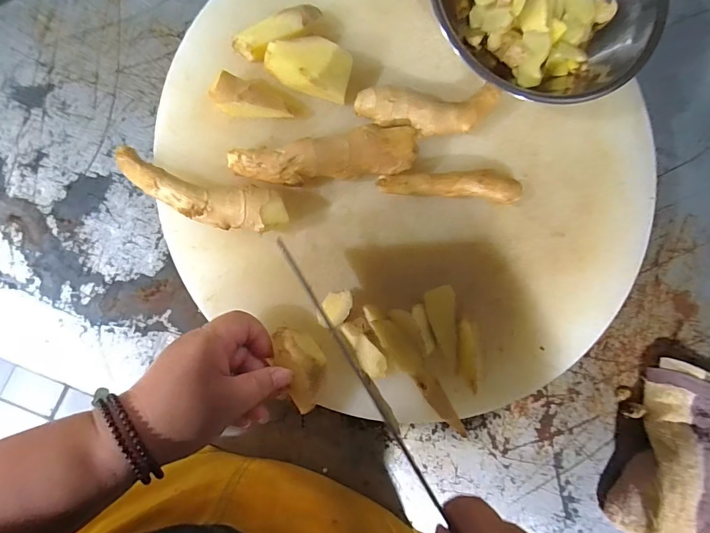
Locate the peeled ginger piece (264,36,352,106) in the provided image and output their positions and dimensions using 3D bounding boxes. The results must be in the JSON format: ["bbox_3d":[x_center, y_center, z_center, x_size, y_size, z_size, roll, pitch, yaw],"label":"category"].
[{"bbox_3d":[-0.036,-0.152,0.307,0.063,0.030,0.037,13,87,-6],"label":"peeled ginger piece"}]

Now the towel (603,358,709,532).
[{"bbox_3d":[0.342,0.190,0.378,0.161,0.052,0.168,21,86,-6],"label":"towel"}]

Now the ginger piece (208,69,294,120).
[{"bbox_3d":[-0.078,-0.127,0.304,0.059,0.018,0.023,13,87,-6],"label":"ginger piece"}]

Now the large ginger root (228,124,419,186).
[{"bbox_3d":[-0.023,-0.084,0.308,0.139,0.029,0.034,-8,89,-7],"label":"large ginger root"}]

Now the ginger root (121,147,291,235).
[{"bbox_3d":[-0.115,-0.052,0.295,0.129,0.028,0.036,18,86,-6],"label":"ginger root"}]

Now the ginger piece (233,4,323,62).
[{"bbox_3d":[-0.057,-0.181,0.308,0.072,0.022,0.018,-26,91,-7],"label":"ginger piece"}]

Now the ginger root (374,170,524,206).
[{"bbox_3d":[0.076,-0.067,0.323,0.116,0.022,0.025,5,88,-7],"label":"ginger root"}]

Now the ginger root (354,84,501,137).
[{"bbox_3d":[0.057,-0.123,0.320,0.111,0.026,0.036,-4,89,-7],"label":"ginger root"}]

